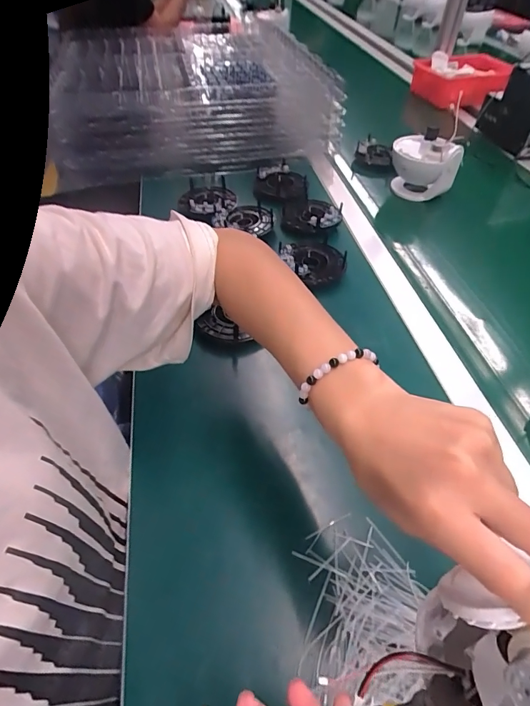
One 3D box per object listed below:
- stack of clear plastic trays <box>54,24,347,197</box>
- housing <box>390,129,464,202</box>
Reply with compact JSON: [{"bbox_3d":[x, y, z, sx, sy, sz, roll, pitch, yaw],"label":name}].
[{"bbox_3d":[-0.153,-0.573,0.890,0.514,0.141,0.497,-9,50,-8],"label":"stack of clear plastic trays"},{"bbox_3d":[0.289,-0.341,0.724,0.113,0.099,0.090,18,51,15],"label":"housing"}]

